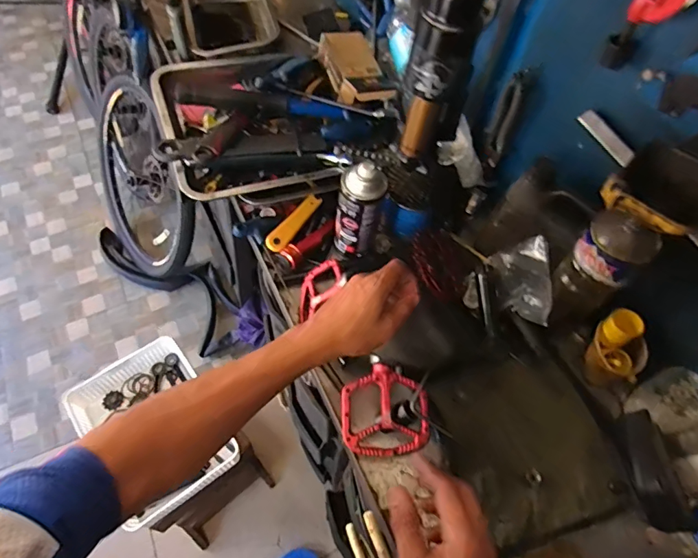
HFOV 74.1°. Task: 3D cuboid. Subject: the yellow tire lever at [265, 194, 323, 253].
[{"bbox_3d":[-0.088,-0.093,0.744,0.031,0.009,0.123,38,69,-5],"label":"yellow tire lever"}]

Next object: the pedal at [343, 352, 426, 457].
[{"bbox_3d":[0.046,0.167,0.605,0.113,0.030,0.120,1,82,-6],"label":"pedal"}]

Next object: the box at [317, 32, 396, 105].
[{"bbox_3d":[0.008,-0.368,0.804,0.082,0.049,0.162,-18,63,-14],"label":"box"}]

